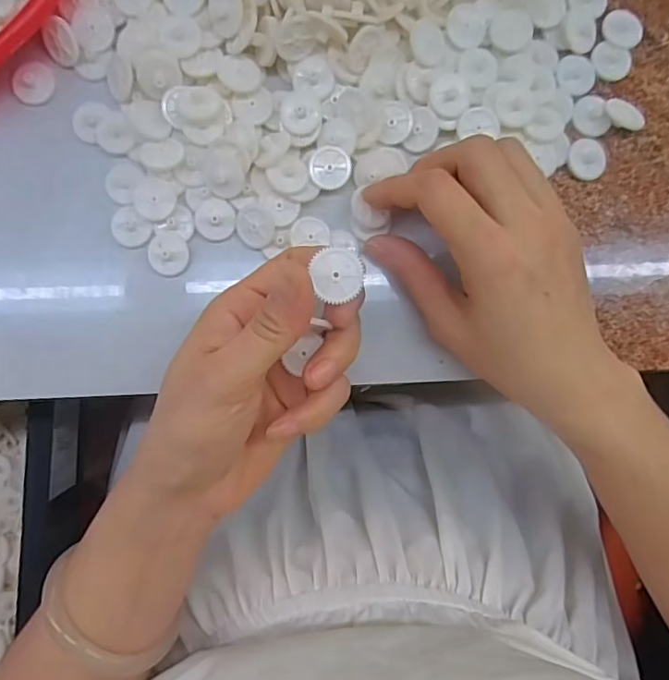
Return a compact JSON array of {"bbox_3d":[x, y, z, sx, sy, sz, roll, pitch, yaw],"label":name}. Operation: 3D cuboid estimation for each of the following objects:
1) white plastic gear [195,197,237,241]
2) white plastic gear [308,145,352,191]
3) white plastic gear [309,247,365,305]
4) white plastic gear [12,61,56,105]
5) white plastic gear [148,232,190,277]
[{"bbox_3d":[-0.062,-0.063,0.279,0.021,0.004,0.021,-2,89,-3],"label":"white plastic gear"},{"bbox_3d":[-0.002,-0.089,0.277,0.021,0.004,0.021,-3,89,-3],"label":"white plastic gear"},{"bbox_3d":[0.002,-0.025,0.206,0.019,0.004,0.020,-7,89,-3],"label":"white plastic gear"},{"bbox_3d":[-0.156,-0.134,0.277,0.020,0.004,0.022,-9,89,-3],"label":"white plastic gear"},{"bbox_3d":[-0.086,-0.045,0.276,0.020,0.004,0.022,1,89,-3],"label":"white plastic gear"}]

